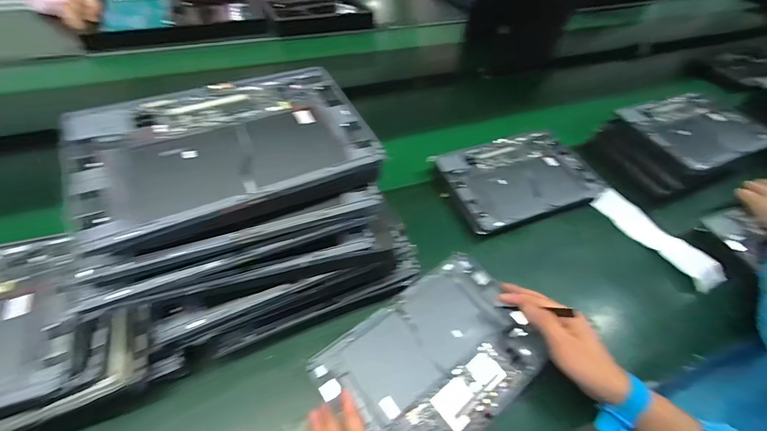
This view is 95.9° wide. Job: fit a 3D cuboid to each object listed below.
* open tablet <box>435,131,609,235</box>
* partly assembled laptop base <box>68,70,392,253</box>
[{"bbox_3d":[0.230,-0.066,0.604,0.261,0.032,0.171,-18,58,-14],"label":"open tablet"},{"bbox_3d":[-0.148,-0.070,0.336,0.252,0.027,0.169,-19,61,-21],"label":"partly assembled laptop base"}]

